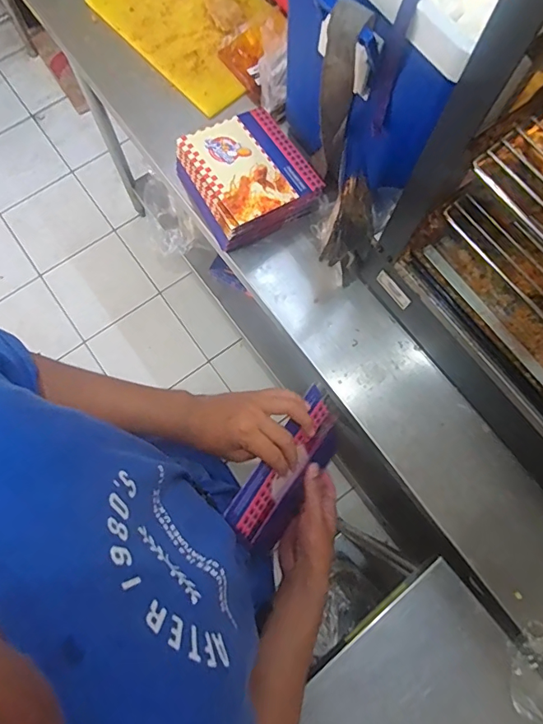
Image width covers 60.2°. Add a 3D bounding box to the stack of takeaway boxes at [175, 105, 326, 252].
[{"bbox_3d":[-0.038,-0.293,0.740,0.178,0.072,0.170,-32,79,-8],"label":"stack of takeaway boxes"}]

